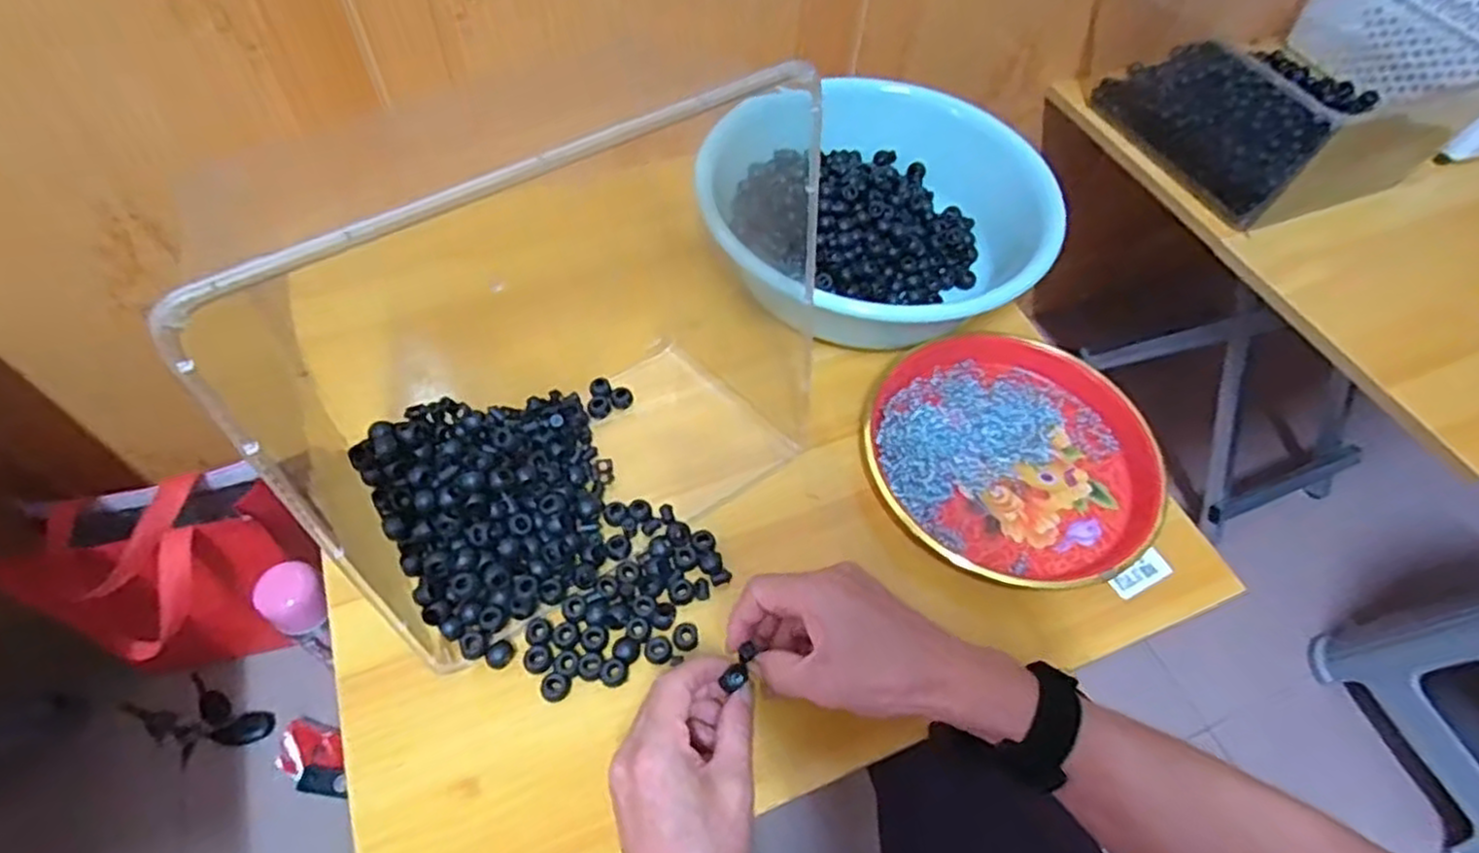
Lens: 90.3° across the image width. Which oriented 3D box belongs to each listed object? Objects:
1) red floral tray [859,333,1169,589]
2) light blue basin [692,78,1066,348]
[{"bbox_3d":[0.209,0.021,0.579,0.215,0.031,0.222,-30,63,-22],"label":"red floral tray"},{"bbox_3d":[0.118,-0.199,0.664,0.292,0.104,0.273,2,56,-3],"label":"light blue basin"}]

